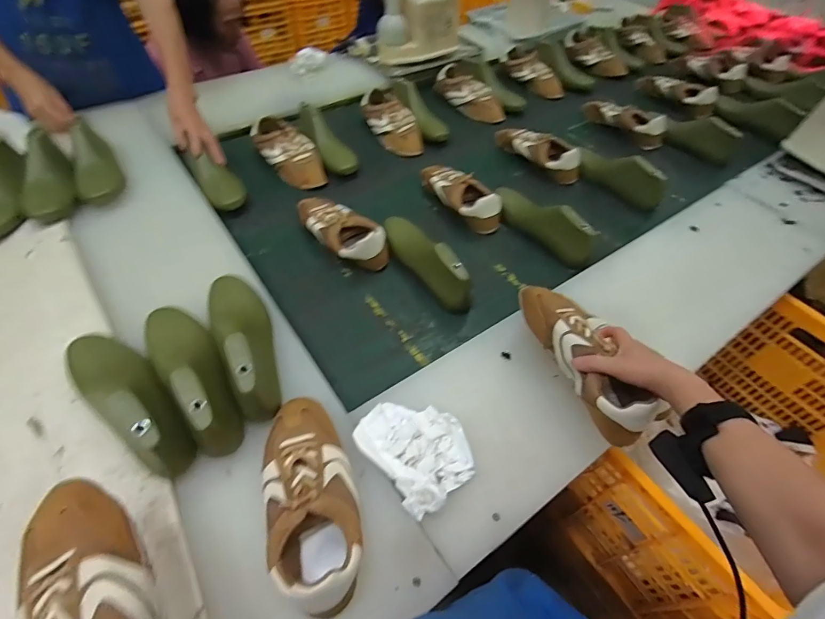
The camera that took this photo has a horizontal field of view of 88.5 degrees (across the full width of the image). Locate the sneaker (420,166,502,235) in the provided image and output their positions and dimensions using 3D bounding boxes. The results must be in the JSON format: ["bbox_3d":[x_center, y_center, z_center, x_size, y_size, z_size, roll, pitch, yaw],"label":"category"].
[{"bbox_3d":[0.093,-0.256,0.934,0.086,0.071,0.240,-32,61,-25],"label":"sneaker"}]

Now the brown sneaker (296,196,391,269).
[{"bbox_3d":[-0.153,-0.166,0.849,0.088,0.064,0.251,-37,63,-27],"label":"brown sneaker"}]

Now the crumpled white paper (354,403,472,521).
[{"bbox_3d":[0.007,0.177,0.556,0.117,0.026,0.145,-32,60,-24],"label":"crumpled white paper"}]

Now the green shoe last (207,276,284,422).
[{"bbox_3d":[-0.242,0.032,0.610,0.078,0.096,0.245,-23,57,-19],"label":"green shoe last"}]

